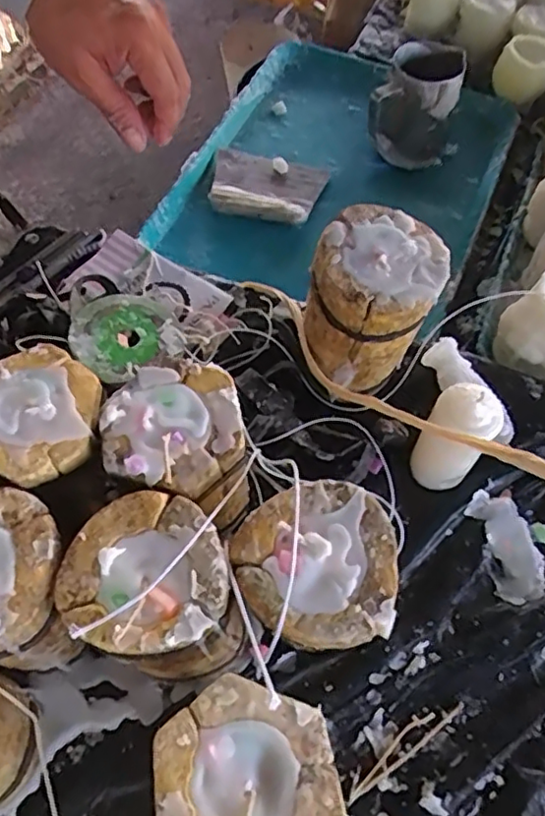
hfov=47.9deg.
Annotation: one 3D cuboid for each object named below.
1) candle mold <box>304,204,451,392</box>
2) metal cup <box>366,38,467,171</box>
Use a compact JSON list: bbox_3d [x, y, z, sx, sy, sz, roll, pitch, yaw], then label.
[{"bbox_3d":[0.074,-0.080,0.474,0.094,0.117,0.086,29,65,15],"label":"candle mold"},{"bbox_3d":[0.171,-0.357,0.727,0.090,0.103,0.106,20,63,11],"label":"metal cup"}]

